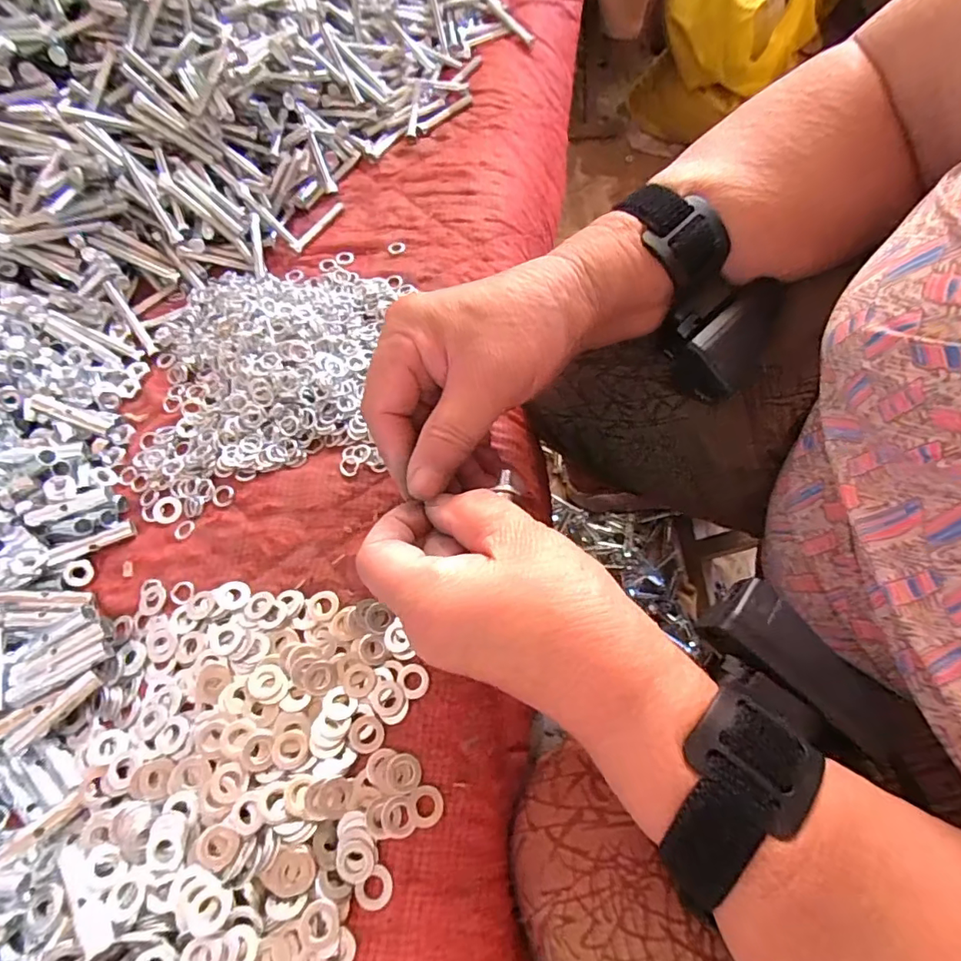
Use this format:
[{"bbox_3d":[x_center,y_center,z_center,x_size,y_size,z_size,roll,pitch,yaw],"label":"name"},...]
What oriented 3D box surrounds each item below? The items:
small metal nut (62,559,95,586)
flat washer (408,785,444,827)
[{"bbox_3d":[-0.219,0.051,0.289,0.014,0.004,0.014,6,75,-24],"label":"small metal nut"},{"bbox_3d":[-0.024,0.142,0.231,0.015,0.004,0.015,2,62,-3],"label":"flat washer"}]

